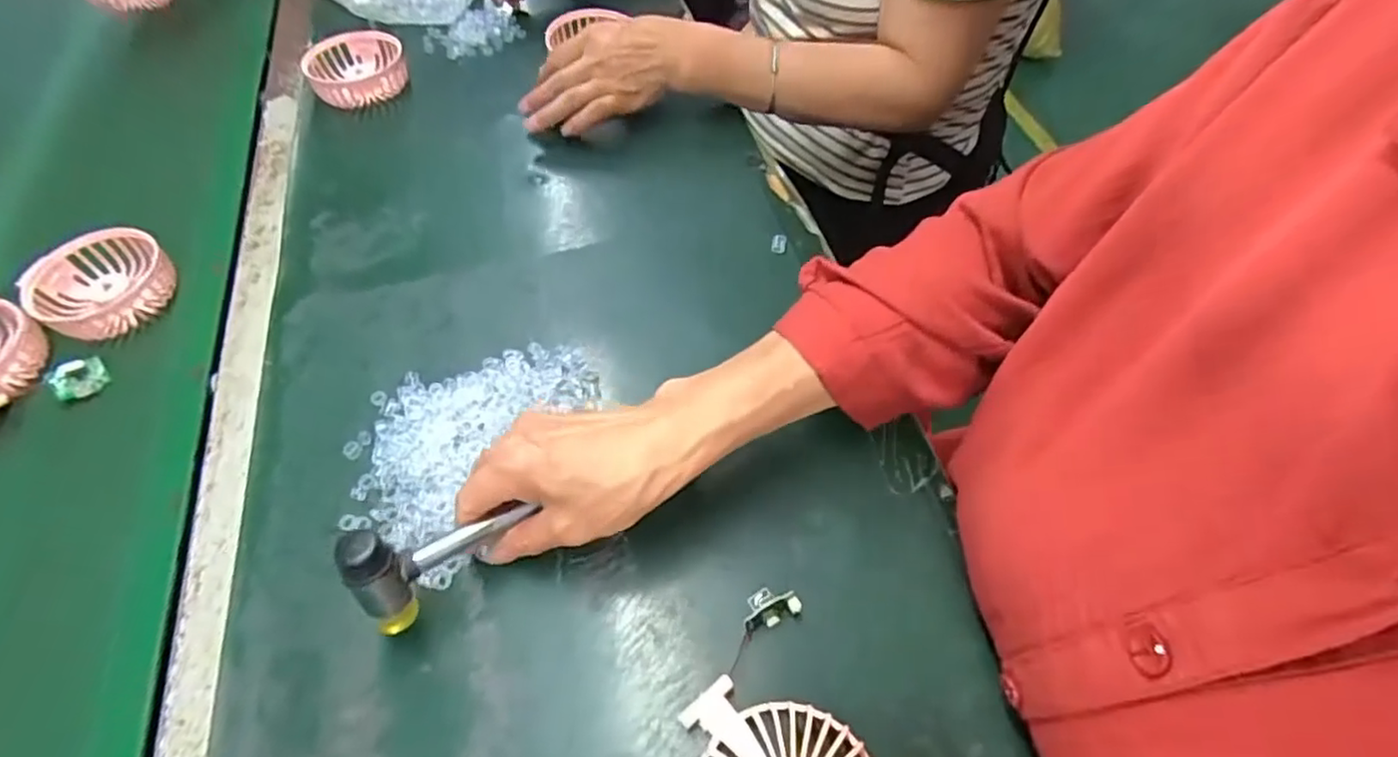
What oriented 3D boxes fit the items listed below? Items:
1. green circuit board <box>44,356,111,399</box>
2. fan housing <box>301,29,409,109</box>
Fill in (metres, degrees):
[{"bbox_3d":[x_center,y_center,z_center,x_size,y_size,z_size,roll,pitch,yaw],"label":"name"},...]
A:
[{"bbox_3d":[-0.421,-0.001,0.455,0.015,0.024,0.032,23,61,17],"label":"green circuit board"},{"bbox_3d":[-0.322,-0.289,0.636,0.090,0.038,0.089,-30,58,-17],"label":"fan housing"}]

